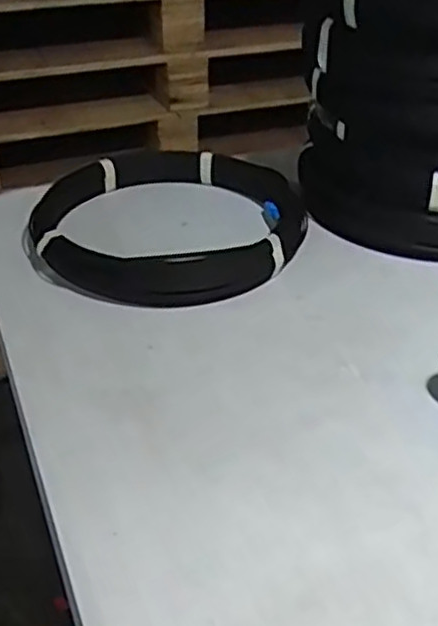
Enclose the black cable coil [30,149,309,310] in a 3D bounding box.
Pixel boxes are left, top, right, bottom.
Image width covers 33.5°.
[{"bbox_3d":[-0.045,-0.106,0.800,0.274,0.057,0.298,-1,35,1],"label":"black cable coil"}]

